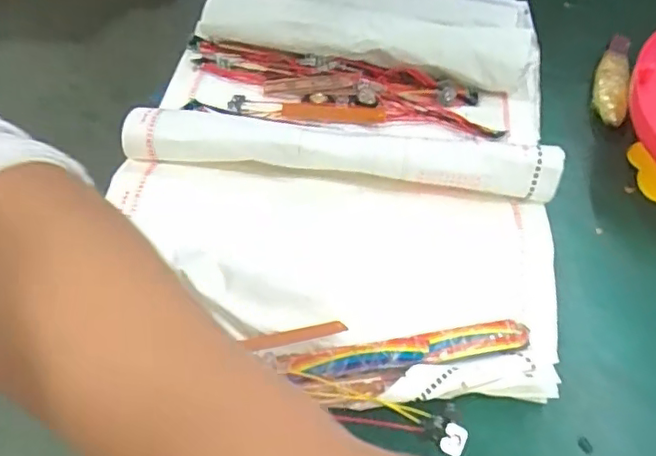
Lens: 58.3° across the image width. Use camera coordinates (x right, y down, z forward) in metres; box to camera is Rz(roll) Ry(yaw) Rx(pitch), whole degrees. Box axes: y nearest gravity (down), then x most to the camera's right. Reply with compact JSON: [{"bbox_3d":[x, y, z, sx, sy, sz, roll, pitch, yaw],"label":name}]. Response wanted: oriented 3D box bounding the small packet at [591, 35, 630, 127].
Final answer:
[{"bbox_3d":[0.240,-0.127,0.497,0.026,0.013,0.131,19,52,12],"label":"small packet"}]

